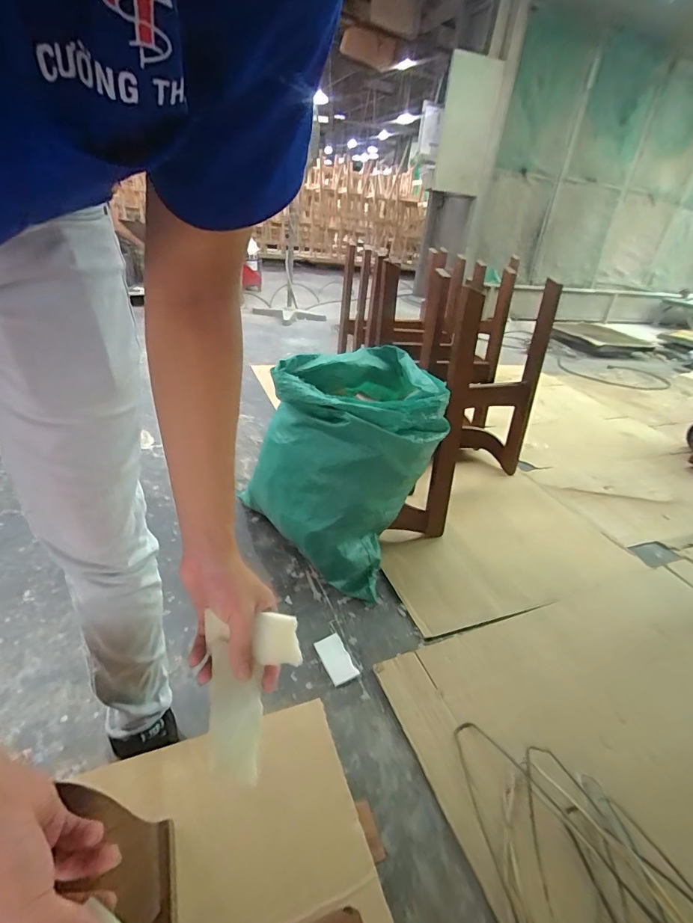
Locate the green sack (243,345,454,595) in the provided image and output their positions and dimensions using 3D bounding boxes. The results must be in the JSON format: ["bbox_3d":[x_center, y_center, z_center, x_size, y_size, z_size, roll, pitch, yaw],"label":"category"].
[{"bbox_3d":[0.040,0.012,1.189,0.343,0.541,0.476,24,34,28],"label":"green sack"}]

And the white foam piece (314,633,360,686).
[{"bbox_3d":[-0.026,0.442,0.966,0.063,0.011,0.109,-10,33,-26],"label":"white foam piece"}]

